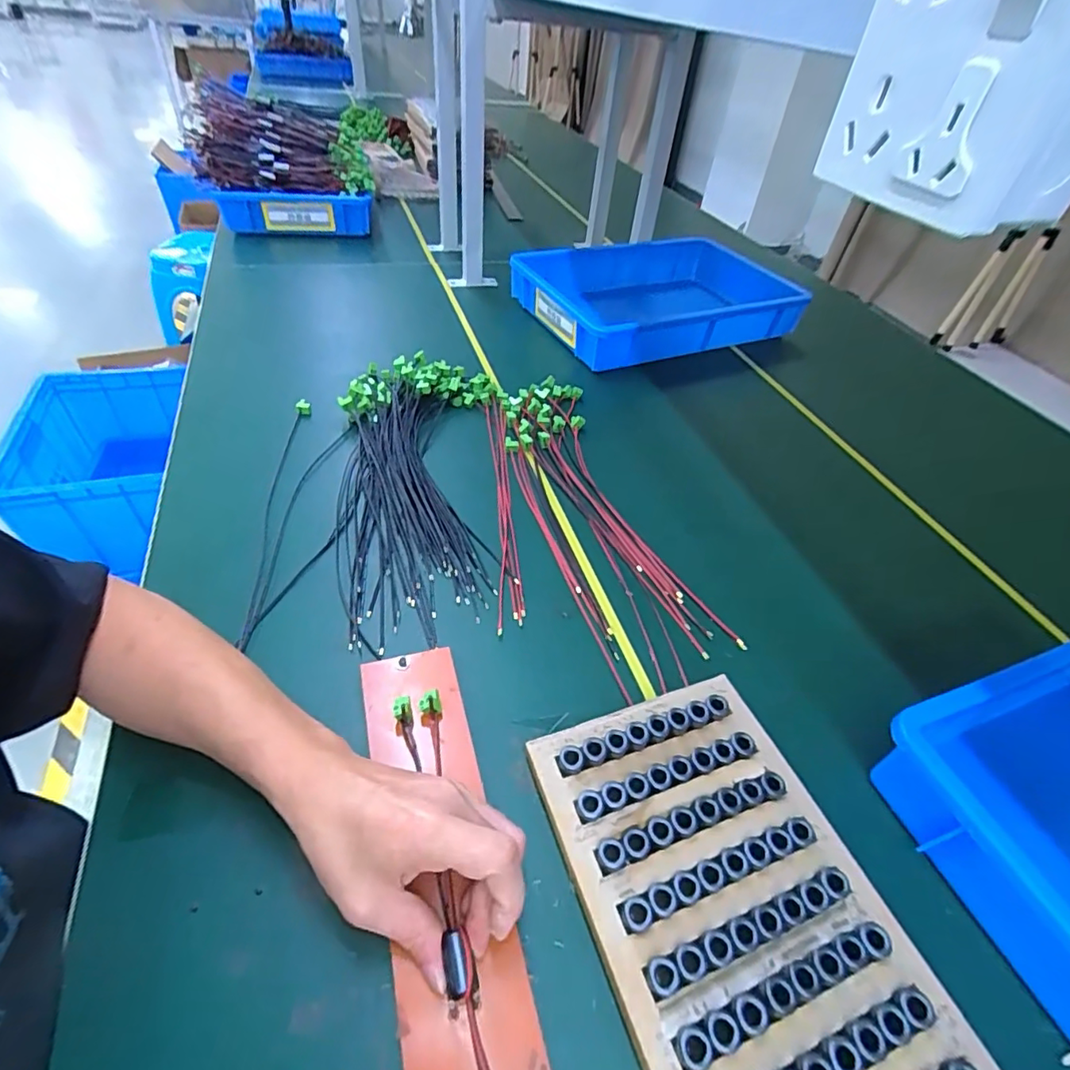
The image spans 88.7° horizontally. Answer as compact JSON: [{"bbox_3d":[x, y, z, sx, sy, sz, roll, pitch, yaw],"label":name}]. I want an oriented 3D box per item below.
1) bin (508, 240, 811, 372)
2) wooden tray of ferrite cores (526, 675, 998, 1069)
[{"bbox_3d":[0.222,-0.418,0.968,0.474,0.085,0.302,-18,50,-23],"label":"bin"},{"bbox_3d":[0.140,0.263,0.313,0.175,0.035,0.359,-12,48,-18],"label":"wooden tray of ferrite cores"}]

